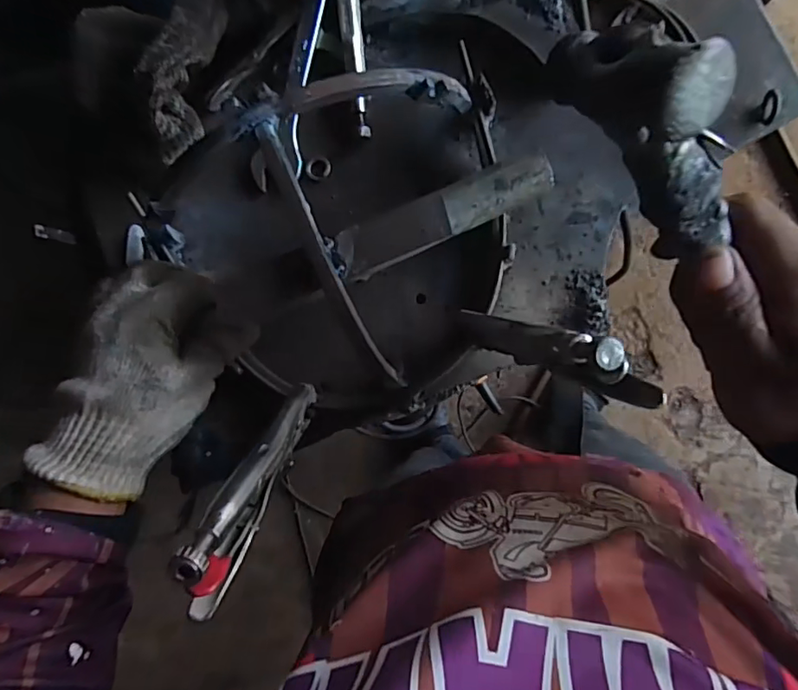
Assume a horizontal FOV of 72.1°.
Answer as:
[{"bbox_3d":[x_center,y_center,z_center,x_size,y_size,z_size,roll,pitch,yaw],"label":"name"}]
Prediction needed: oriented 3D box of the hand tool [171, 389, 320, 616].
[{"bbox_3d":[-0.075,0.072,0.301,0.013,0.169,0.054,14,116,4],"label":"hand tool"}]

